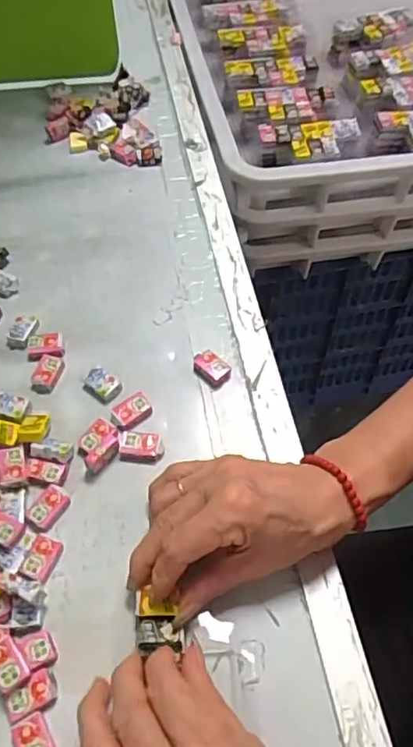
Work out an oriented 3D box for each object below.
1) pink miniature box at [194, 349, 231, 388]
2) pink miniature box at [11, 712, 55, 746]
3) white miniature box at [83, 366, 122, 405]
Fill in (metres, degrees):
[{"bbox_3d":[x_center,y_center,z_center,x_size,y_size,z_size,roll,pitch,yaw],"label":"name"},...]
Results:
[{"bbox_3d":[0.004,-0.003,0.421,0.021,0.006,0.029,-39,66,-22],"label":"pink miniature box"},{"bbox_3d":[-0.090,0.196,0.301,0.018,0.014,0.027,-27,62,-16],"label":"pink miniature box"},{"bbox_3d":[-0.076,0.008,0.412,0.028,0.007,0.019,31,63,18],"label":"white miniature box"}]

